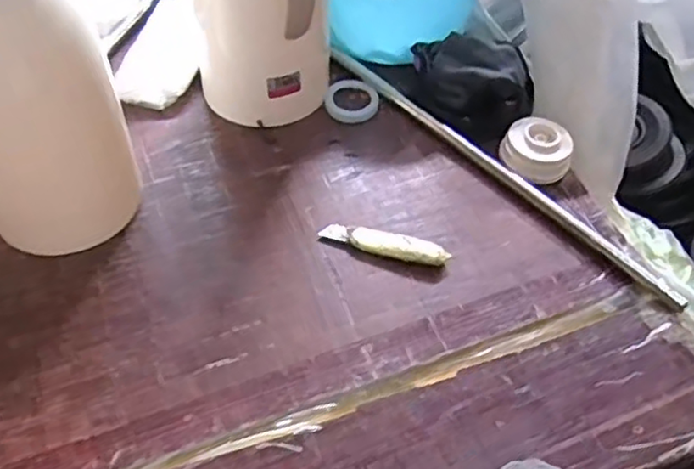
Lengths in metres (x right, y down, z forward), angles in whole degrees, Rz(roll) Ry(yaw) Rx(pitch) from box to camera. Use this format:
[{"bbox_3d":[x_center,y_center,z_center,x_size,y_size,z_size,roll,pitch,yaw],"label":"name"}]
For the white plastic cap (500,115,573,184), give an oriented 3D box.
[{"bbox_3d":[0.186,-0.084,0.645,0.066,0.028,0.061,2,51,-3],"label":"white plastic cap"}]

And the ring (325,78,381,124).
[{"bbox_3d":[0.006,-0.141,0.701,0.057,0.009,0.064,8,51,1],"label":"ring"}]

